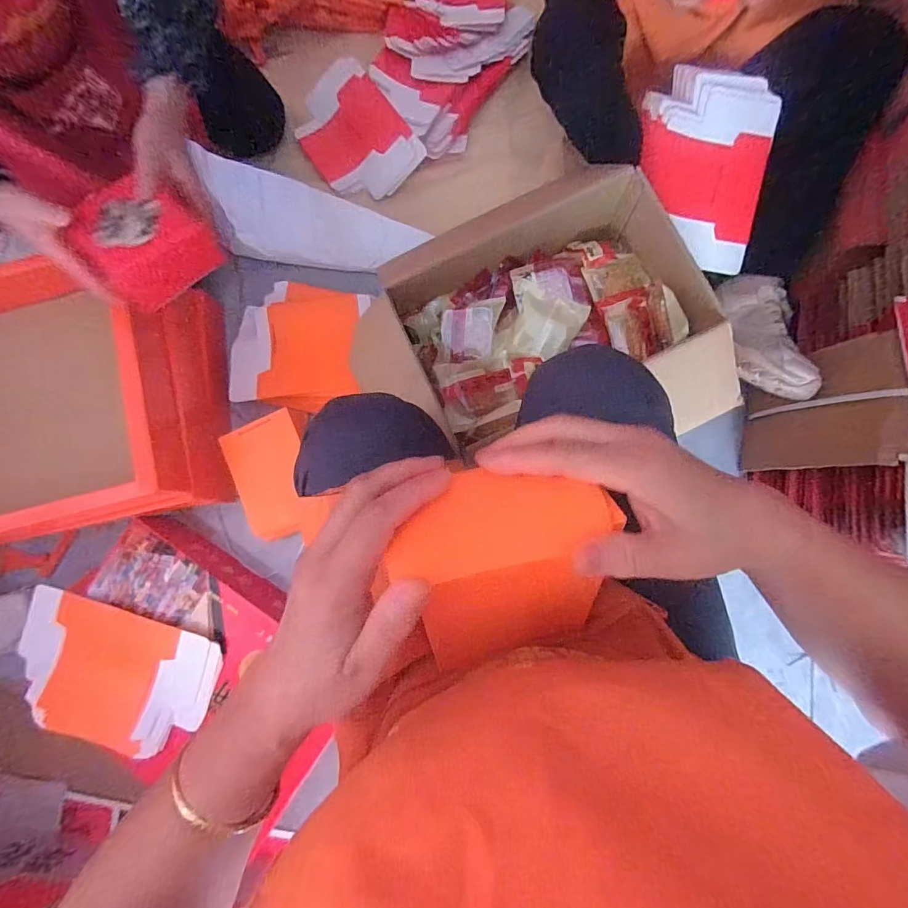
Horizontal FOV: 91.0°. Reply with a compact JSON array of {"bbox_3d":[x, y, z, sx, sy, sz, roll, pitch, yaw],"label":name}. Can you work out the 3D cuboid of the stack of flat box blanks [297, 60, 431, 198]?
[{"bbox_3d":[-0.193,-0.608,0.855,0.180,0.047,0.244,-35,83,-1],"label":"stack of flat box blanks"}]

